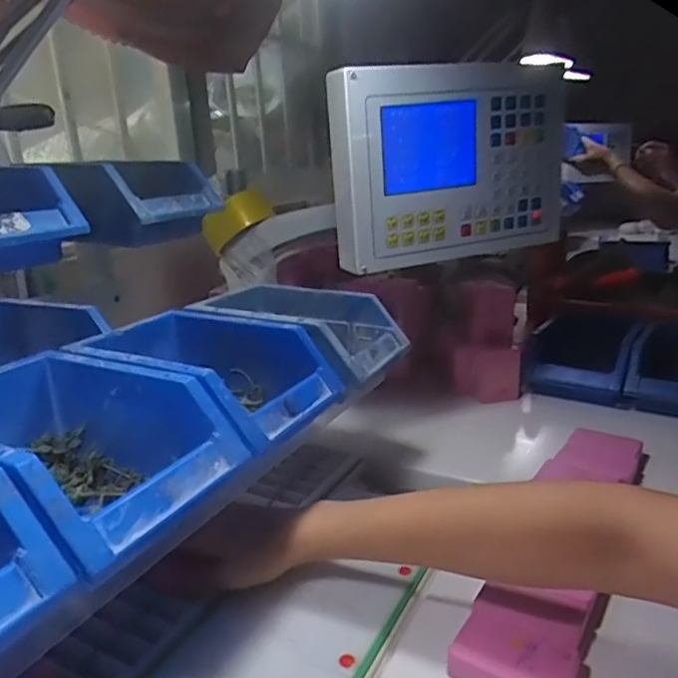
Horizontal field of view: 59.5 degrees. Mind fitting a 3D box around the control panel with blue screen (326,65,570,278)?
[{"bbox_3d":[0.126,-0.179,0.619,0.275,0.181,0.072,-12,20,-27],"label":"control panel with blue screen"}]

